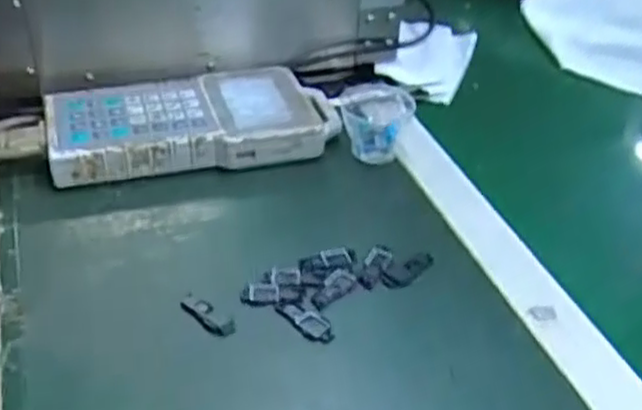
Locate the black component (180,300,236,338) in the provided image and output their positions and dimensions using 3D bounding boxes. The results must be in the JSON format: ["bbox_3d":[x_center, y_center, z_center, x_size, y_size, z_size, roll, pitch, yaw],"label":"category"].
[{"bbox_3d":[-0.068,0.067,0.459,0.036,0.004,0.015,32,44,16],"label":"black component"}]

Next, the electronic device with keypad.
[{"bbox_3d":[-0.100,-0.067,0.605,0.221,0.032,0.101,-9,38,-16],"label":"electronic device with keypad"}]

